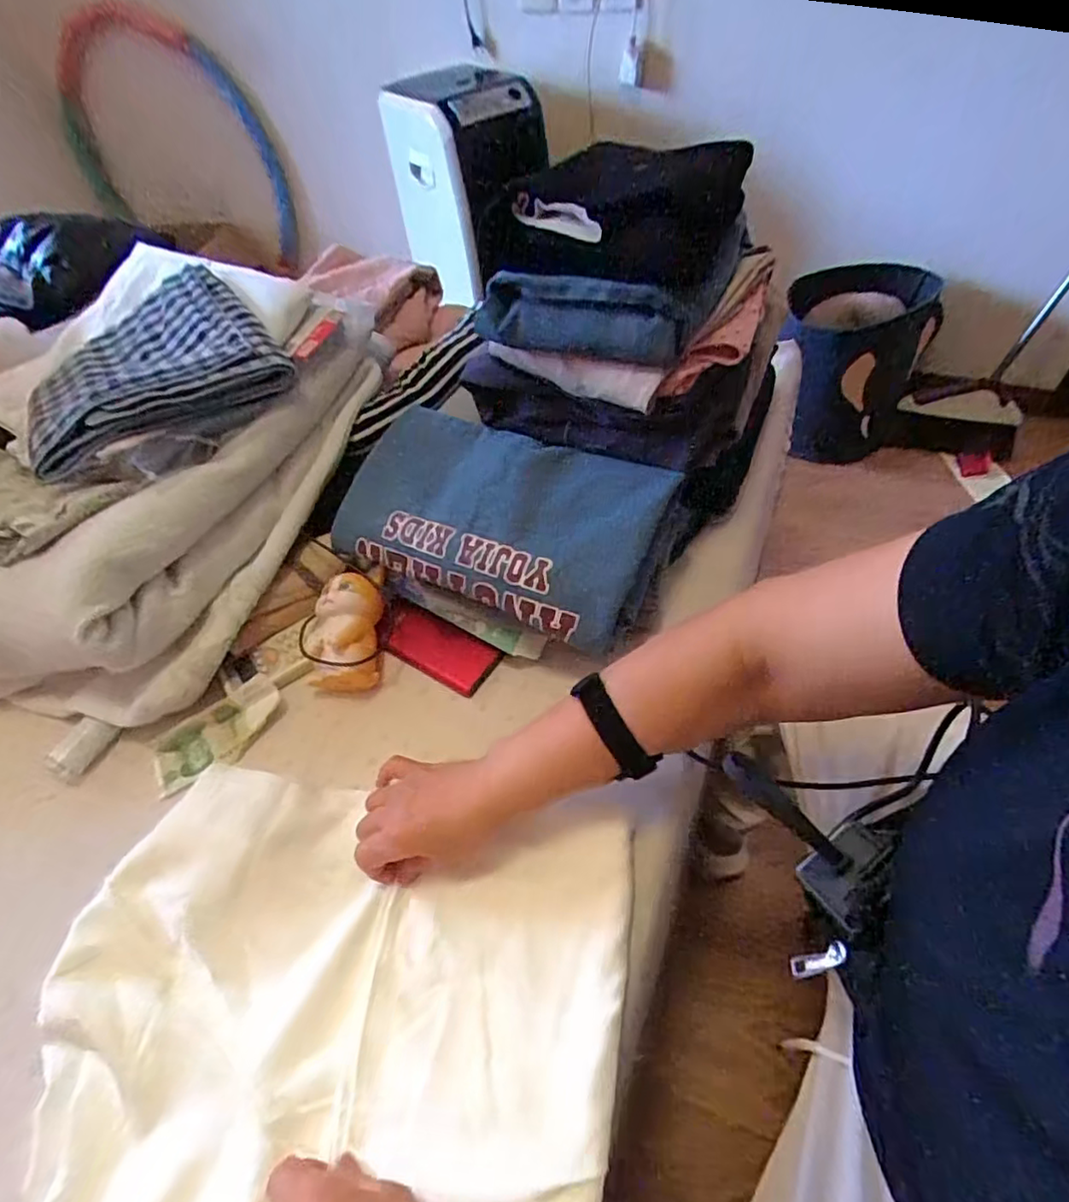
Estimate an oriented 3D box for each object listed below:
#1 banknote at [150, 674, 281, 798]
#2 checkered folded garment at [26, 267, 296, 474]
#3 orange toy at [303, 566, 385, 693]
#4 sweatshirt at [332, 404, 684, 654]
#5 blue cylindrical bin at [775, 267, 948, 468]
[{"bbox_3d":[-0.292,0.118,0.569,0.123,0.022,0.057,-38,56,-8],"label":"banknote"},{"bbox_3d":[-0.400,-0.238,0.628,0.238,0.057,0.232,-36,56,-22],"label":"checkered folded garment"},{"bbox_3d":[-0.186,0.029,0.596,0.077,0.065,0.109,-3,51,3],"label":"orange toy"},{"bbox_3d":[-0.042,-0.084,0.603,0.307,0.091,0.197,19,55,19],"label":"sweatshirt"},{"bbox_3d":[0.723,-0.545,1.451,0.287,0.370,0.323,23,57,22],"label":"blue cylindrical bin"}]

